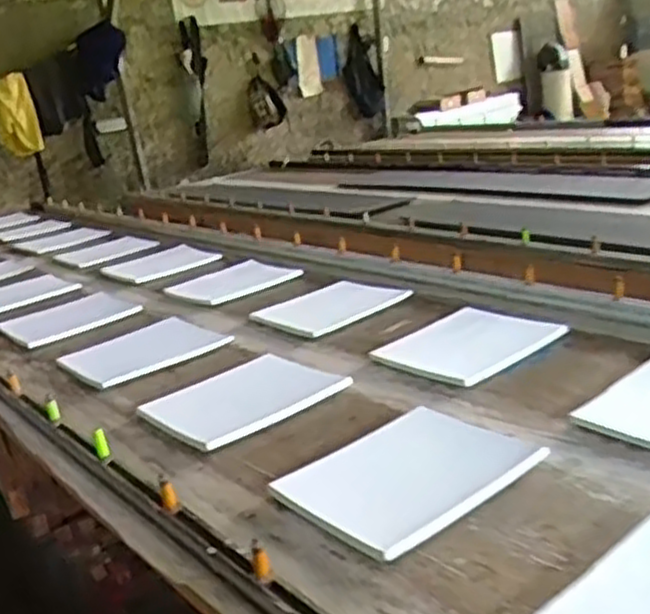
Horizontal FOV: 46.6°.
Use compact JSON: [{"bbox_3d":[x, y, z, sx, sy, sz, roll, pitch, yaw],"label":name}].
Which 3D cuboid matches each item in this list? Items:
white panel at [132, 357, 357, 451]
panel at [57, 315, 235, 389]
[{"bbox_3d":[-0.131,0.145,1.212,0.279,0.015,0.211,-22,23,-38],"label":"white panel"},{"bbox_3d":[-0.347,0.081,1.472,0.276,0.017,0.234,-20,22,-35],"label":"panel"}]

